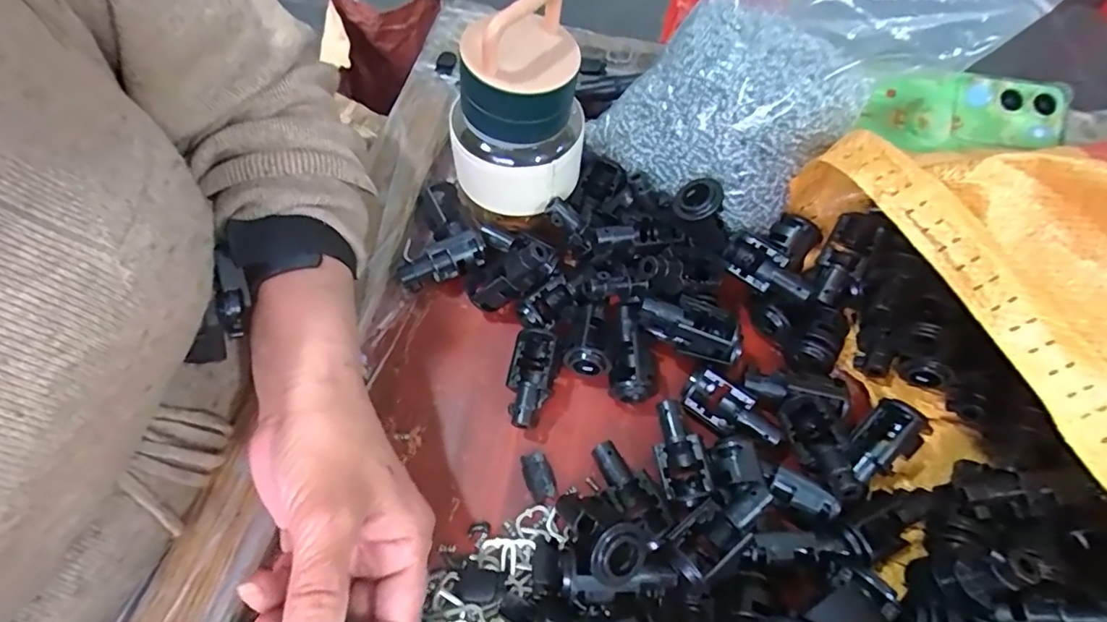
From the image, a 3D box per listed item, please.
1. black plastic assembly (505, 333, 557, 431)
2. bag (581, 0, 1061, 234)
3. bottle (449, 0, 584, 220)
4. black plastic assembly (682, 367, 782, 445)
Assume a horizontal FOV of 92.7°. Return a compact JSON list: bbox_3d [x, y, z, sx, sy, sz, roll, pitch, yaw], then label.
[{"bbox_3d":[-0.013,0.038,0.290,0.023,0.026,0.052,8,62,4],"label":"black plastic assembly"},{"bbox_3d":[0.133,-0.144,0.283,0.165,0.148,0.150,40,68,19],"label":"bag"},{"bbox_3d":[-0.021,-0.111,0.292,0.072,0.114,0.061,-1,61,-1],"label":"bottle"},{"bbox_3d":[0.095,0.053,0.281,0.051,0.020,0.020,32,66,16],"label":"black plastic assembly"}]

